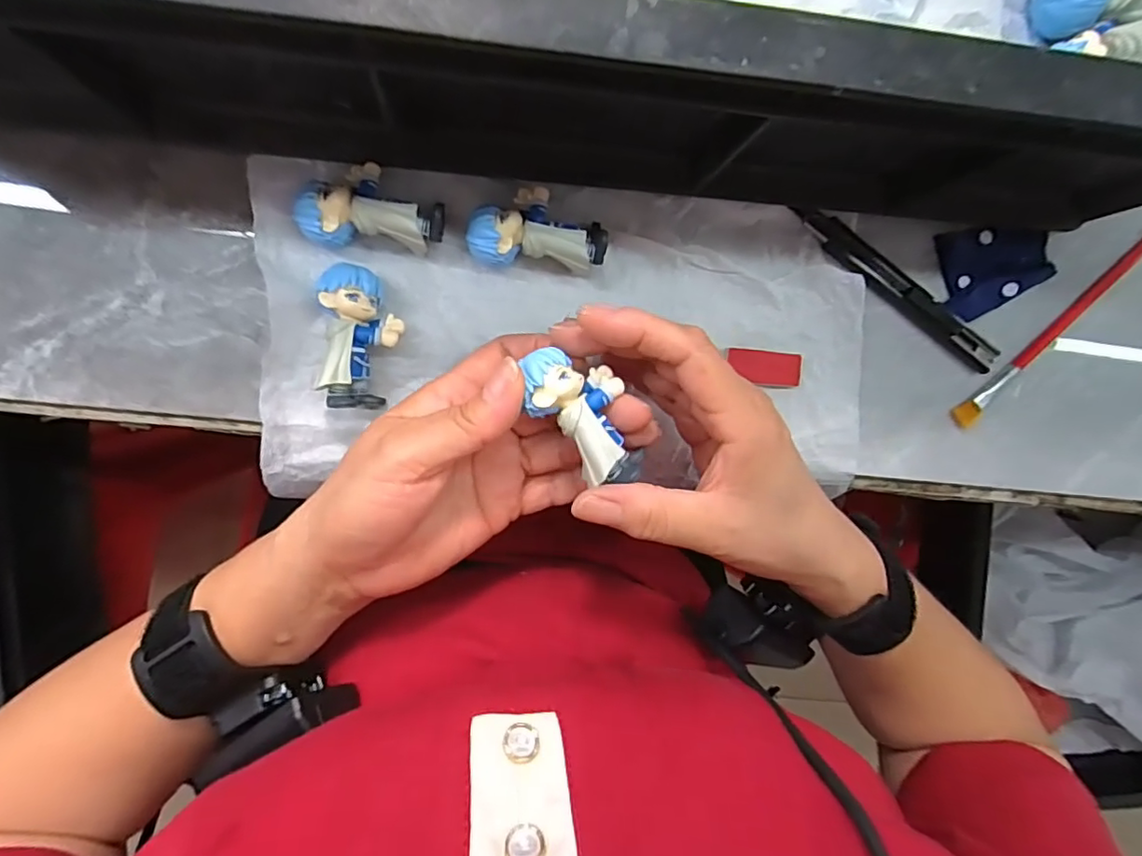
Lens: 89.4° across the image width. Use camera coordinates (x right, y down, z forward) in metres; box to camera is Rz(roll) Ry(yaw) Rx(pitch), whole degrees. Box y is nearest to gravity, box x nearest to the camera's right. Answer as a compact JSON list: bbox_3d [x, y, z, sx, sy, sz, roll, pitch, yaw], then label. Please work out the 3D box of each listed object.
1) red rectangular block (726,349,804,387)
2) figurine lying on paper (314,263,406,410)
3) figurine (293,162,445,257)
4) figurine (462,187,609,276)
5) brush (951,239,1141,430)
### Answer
[{"bbox_3d":[0.099,-0.031,0.297,0.040,0.004,0.018,4,94,-9],"label":"red rectangular block"},{"bbox_3d":[-0.091,-0.039,0.252,0.031,0.025,0.060,0,94,-8],"label":"figurine lying on paper"},{"bbox_3d":[-0.085,-0.095,0.249,0.059,0.023,0.034,-2,95,-8],"label":"figurine"},{"bbox_3d":[-0.015,-0.090,0.262,0.061,0.022,0.034,0,95,-8],"label":"figurine"},{"bbox_3d":[0.270,-0.056,0.317,0.155,0.008,0.010,-43,99,-3],"label":"brush"}]

